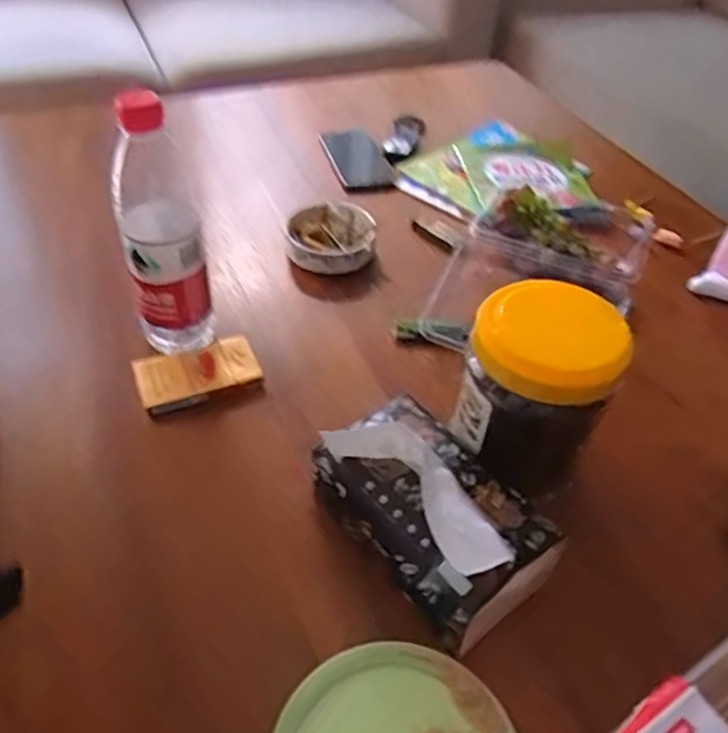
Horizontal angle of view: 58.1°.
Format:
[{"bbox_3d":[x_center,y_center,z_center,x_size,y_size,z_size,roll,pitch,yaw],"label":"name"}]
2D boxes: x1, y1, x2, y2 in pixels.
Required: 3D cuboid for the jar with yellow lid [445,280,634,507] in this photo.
[{"bbox_3d":[0.113,0.027,0.453,0.088,0.151,0.085,2,46,-2],"label":"jar with yellow lid"}]

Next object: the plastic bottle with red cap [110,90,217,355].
[{"bbox_3d":[-0.159,-0.097,0.516,0.059,0.223,0.059,-13,49,-15],"label":"plastic bottle with red cap"}]

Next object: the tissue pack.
[{"bbox_3d":[0.043,0.092,0.430,0.088,0.089,0.150,-27,54,-26],"label":"tissue pack"}]

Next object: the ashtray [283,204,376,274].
[{"bbox_3d":[-0.036,-0.129,0.680,0.090,0.032,0.099,5,46,3],"label":"ashtray"}]

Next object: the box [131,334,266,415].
[{"bbox_3d":[-0.142,0.004,0.556,0.097,0.016,0.064,-17,49,-17],"label":"box"}]

